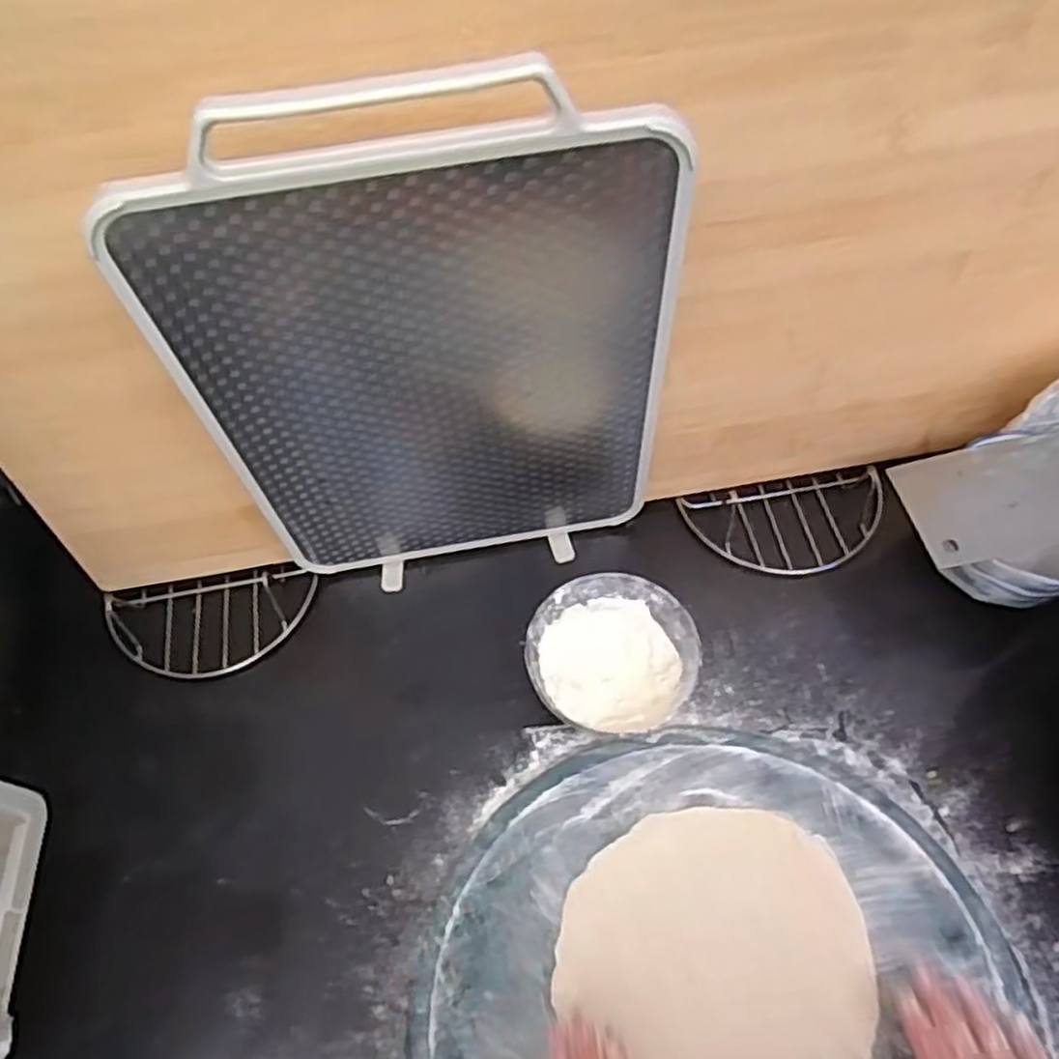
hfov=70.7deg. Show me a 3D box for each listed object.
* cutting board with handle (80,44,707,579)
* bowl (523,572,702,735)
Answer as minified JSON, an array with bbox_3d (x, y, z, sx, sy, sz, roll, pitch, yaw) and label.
[{"bbox_3d":[-0.053,-0.084,0.468,0.282,0.375,0.022,-11,57,-2],"label":"cutting board with handle"},{"bbox_3d":[0.060,0.095,0.551,0.118,0.047,0.112,-1,59,2],"label":"bowl"}]

